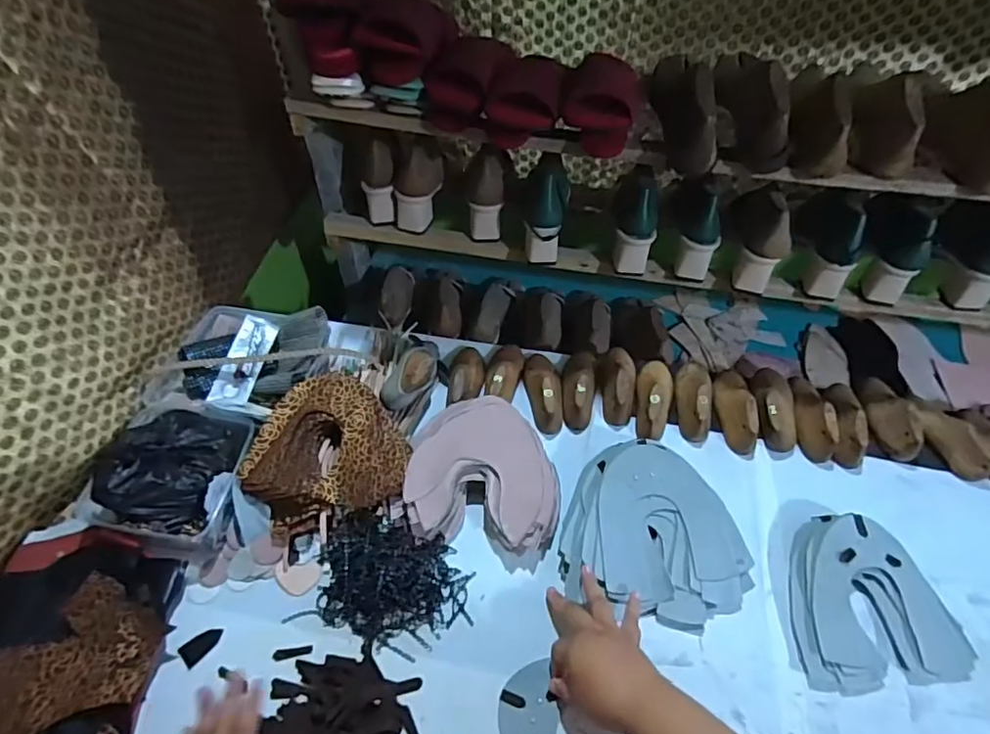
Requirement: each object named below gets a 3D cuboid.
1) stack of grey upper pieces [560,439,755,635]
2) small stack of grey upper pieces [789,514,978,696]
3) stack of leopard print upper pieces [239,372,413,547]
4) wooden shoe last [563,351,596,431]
[{"bbox_3d":[0.196,0.195,0.665,0.220,0.063,0.200,11,49,8],"label":"stack of grey upper pieces"},{"bbox_3d":[0.424,0.261,0.622,0.177,0.045,0.183,7,49,4],"label":"small stack of grey upper pieces"},{"bbox_3d":[-0.211,0.101,0.699,0.187,0.060,0.175,-14,51,-12],"label":"stack of leopard print upper pieces"},{"bbox_3d":[0.125,0.025,0.827,0.048,0.059,0.140,6,49,4],"label":"wooden shoe last"}]

